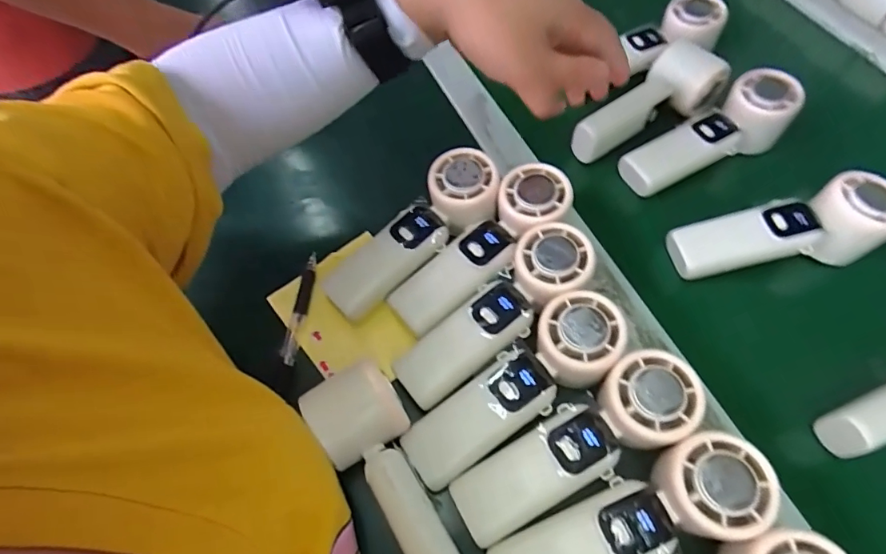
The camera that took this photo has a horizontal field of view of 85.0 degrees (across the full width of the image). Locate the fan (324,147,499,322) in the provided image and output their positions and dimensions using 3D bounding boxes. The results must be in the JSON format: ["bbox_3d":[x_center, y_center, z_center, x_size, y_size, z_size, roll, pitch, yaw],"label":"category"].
[{"bbox_3d":[-0.022,-0.033,0.385,0.163,0.029,0.053,-43,65,-1],"label":"fan"}]

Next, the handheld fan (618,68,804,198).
[{"bbox_3d":[0.238,-0.125,0.442,0.163,0.052,0.050,-29,61,0],"label":"handheld fan"}]

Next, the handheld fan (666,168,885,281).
[{"bbox_3d":[0.266,-0.035,0.379,0.160,0.049,0.053,-12,59,-6],"label":"handheld fan"}]

